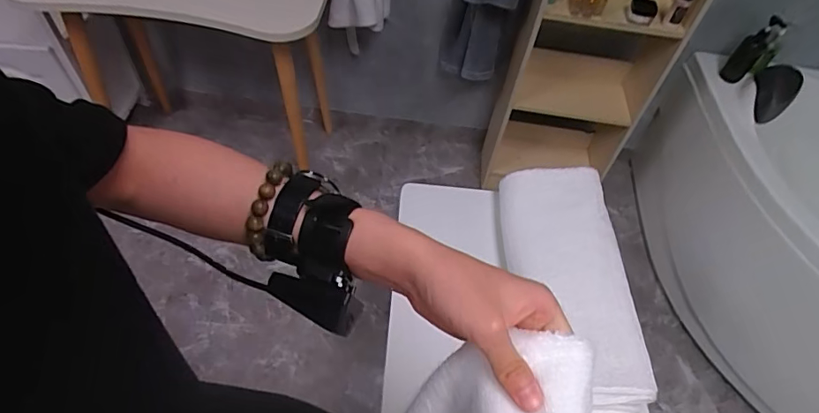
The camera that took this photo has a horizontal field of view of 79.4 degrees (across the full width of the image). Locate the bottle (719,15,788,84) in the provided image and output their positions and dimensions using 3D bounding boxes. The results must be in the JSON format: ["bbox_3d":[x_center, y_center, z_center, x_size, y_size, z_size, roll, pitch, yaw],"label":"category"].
[{"bbox_3d":[1.044,-0.475,1.498,0.082,0.207,0.088,40,59,22],"label":"bottle"}]

